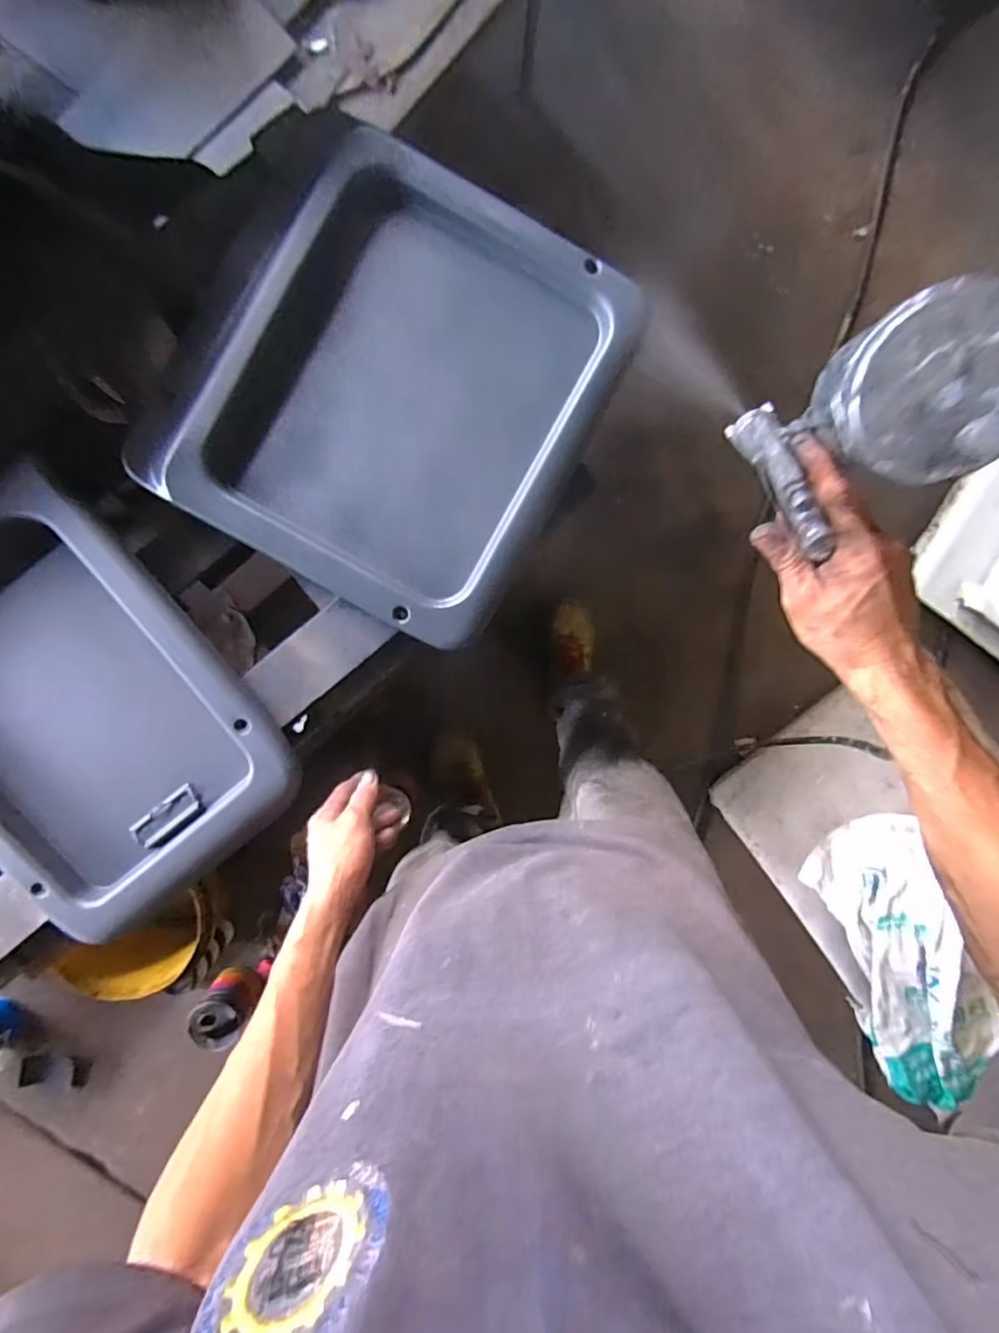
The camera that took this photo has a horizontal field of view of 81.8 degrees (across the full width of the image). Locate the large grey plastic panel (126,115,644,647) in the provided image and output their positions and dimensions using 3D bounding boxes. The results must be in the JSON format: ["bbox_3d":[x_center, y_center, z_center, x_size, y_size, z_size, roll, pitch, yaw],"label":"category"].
[{"bbox_3d":[-0.100,-0.277,0.574,0.376,0.039,0.416,28,92,-4],"label":"large grey plastic panel"}]

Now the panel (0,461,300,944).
[{"bbox_3d":[-0.426,0.048,0.570,0.303,0.047,0.408,-36,95,0],"label":"panel"}]

